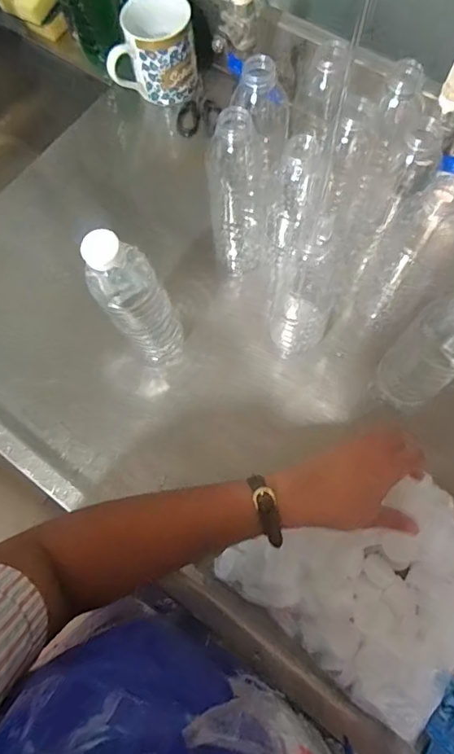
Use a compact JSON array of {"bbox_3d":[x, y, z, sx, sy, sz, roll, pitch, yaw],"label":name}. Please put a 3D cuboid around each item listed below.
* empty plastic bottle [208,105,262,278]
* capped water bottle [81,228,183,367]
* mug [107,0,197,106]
[{"bbox_3d":[0.011,-0.193,0.508,0.054,0.205,0.068,-1,72,2],"label":"empty plastic bottle"},{"bbox_3d":[-0.088,-0.072,0.476,0.061,0.219,0.051,-20,72,-5],"label":"capped water bottle"},{"bbox_3d":[-0.101,-0.443,0.647,0.112,0.085,0.098,-6,72,0],"label":"mug"}]

